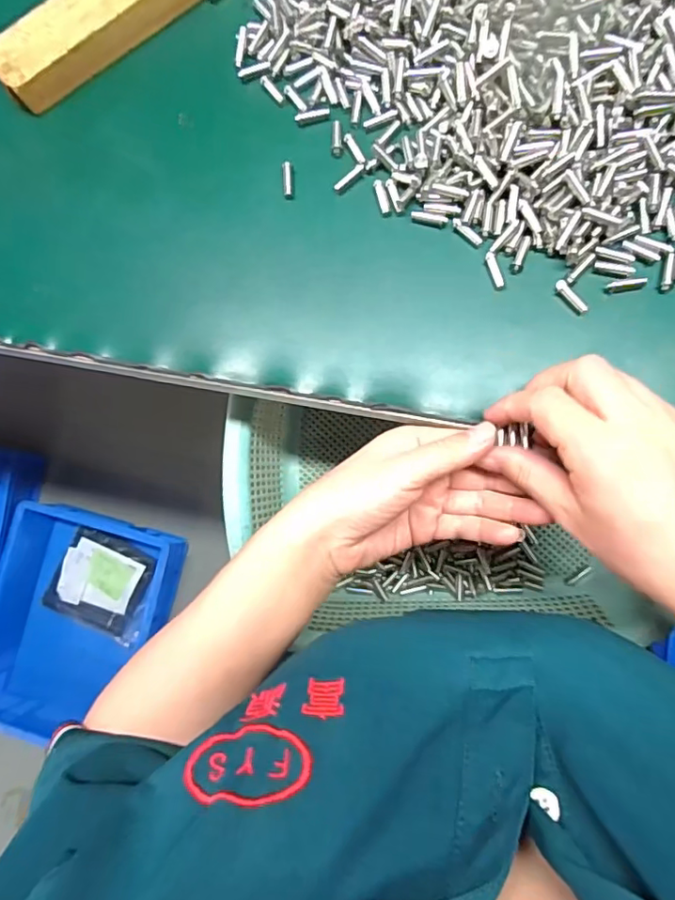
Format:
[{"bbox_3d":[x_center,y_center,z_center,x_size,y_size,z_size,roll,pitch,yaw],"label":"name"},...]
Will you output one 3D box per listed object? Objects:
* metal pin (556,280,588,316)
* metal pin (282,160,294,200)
[{"bbox_3d":[0.131,-0.085,0.305,0.006,0.005,0.023,-40,81,1],"label":"metal pin"},{"bbox_3d":[-0.030,-0.166,0.333,0.006,0.008,0.024,-4,83,7],"label":"metal pin"}]

